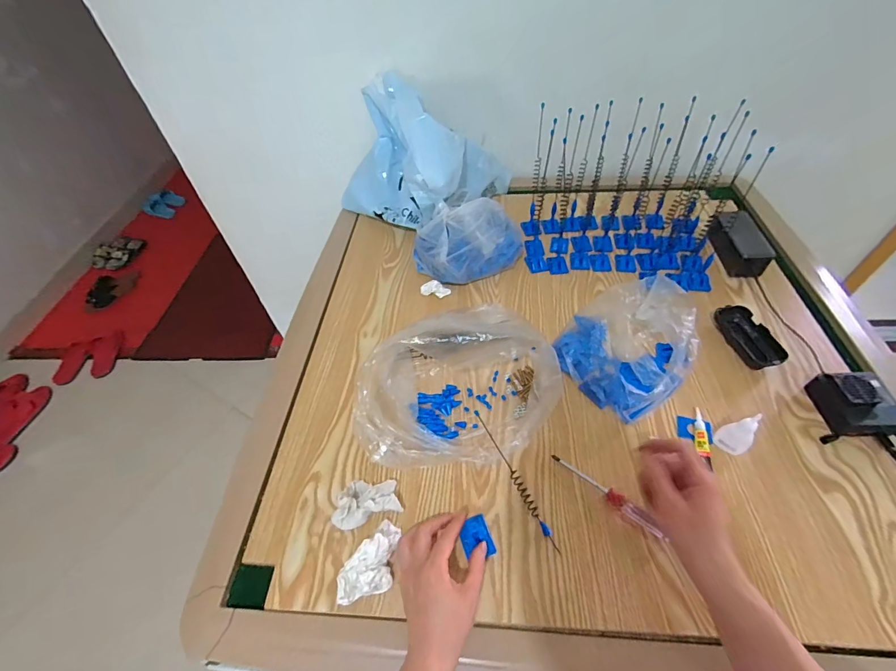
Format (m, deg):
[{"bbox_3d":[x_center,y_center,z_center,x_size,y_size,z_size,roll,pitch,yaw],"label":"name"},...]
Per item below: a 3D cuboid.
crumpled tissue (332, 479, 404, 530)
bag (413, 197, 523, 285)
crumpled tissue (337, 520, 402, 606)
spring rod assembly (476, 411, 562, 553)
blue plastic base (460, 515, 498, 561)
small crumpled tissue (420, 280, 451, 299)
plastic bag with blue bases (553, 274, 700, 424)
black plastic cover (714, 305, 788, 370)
[{"bbox_3d":[-0.100,0.192,0.475,0.078,0.040,0.052,-15,52,-7],"label":"crumpled tissue"},{"bbox_3d":[0.042,-0.172,0.716,0.188,0.087,0.125,-27,55,-16],"label":"bag"},{"bbox_3d":[-0.082,0.250,0.432,0.047,0.027,0.087,33,61,26],"label":"crumpled tissue"},{"bbox_3d":[0.082,0.173,0.496,0.013,0.012,0.188,-21,53,-12],"label":"spring rod assembly"},{"bbox_3d":[0.032,0.231,0.459,0.035,0.013,0.043,-14,52,-7],"label":"blue plastic base"},{"bbox_3d":[-0.022,-0.083,0.705,0.051,0.023,0.020,3,52,6],"label":"small crumpled tissue"},{"bbox_3d":[0.264,0.002,0.580,0.172,0.070,0.213,32,60,26],"label":"plastic bag with blue bases"},{"bbox_3d":[0.449,0.000,0.600,0.056,0.021,0.111,-14,52,-6],"label":"black plastic cover"}]

